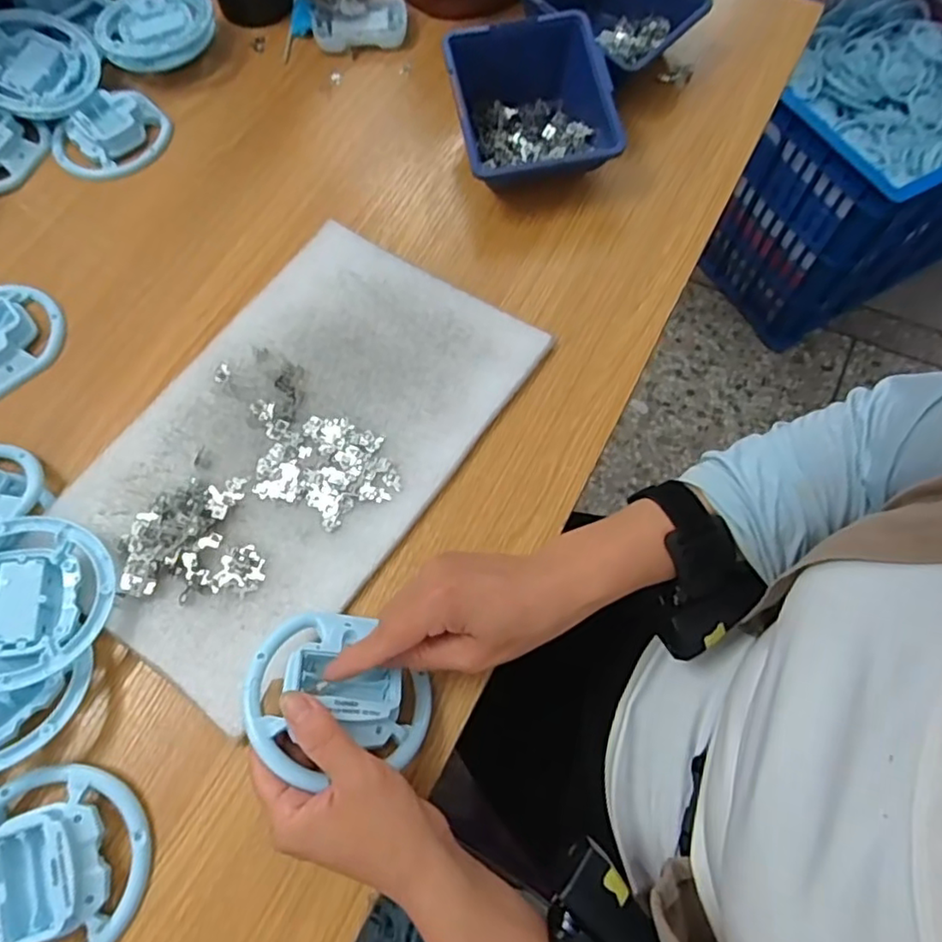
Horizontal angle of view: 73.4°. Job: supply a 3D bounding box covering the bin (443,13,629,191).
[{"bbox_3d":[0.051,-0.292,0.522,0.123,0.072,0.131,-9,68,-3],"label":"bin"}]

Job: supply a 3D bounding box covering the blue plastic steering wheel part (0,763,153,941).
[{"bbox_3d":[-0.230,0.215,0.344,0.102,0.027,0.092,35,72,13],"label":"blue plastic steering wheel part"}]

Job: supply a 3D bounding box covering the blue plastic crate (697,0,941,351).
[{"bbox_3d":[0.803,-0.733,1.240,0.784,0.408,0.598,-28,70,-10],"label":"blue plastic crate"}]

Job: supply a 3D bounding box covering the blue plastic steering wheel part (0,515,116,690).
[{"bbox_3d":[-0.275,0.077,0.382,0.100,0.024,0.101,14,69,5],"label":"blue plastic steering wheel part"}]

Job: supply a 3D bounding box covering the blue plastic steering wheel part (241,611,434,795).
[{"bbox_3d":[-0.071,0.126,0.354,0.100,0.031,0.093,11,50,-4],"label":"blue plastic steering wheel part"}]

